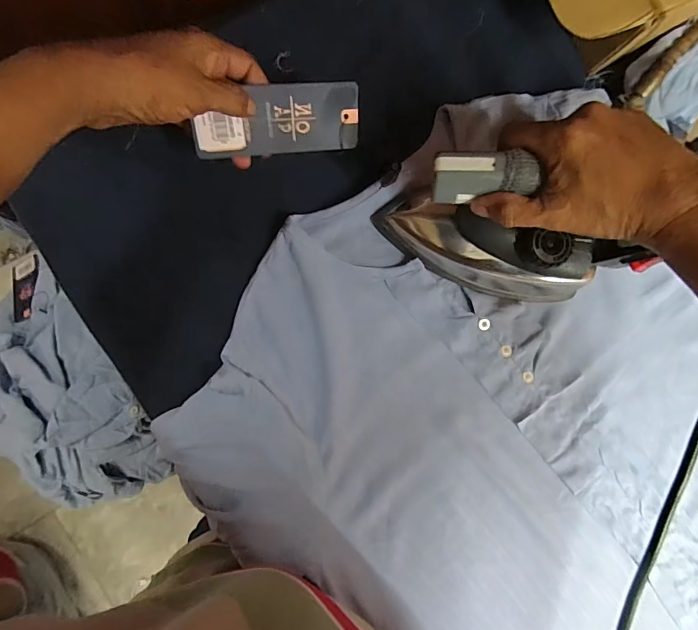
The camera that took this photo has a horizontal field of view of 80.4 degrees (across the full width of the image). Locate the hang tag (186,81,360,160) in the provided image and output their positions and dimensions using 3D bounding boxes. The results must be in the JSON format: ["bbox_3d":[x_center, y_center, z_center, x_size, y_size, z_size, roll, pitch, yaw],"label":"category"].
[{"bbox_3d":[-0.050,-0.141,0.299,0.118,0.004,0.045,-10,122,-14],"label":"hang tag"}]

